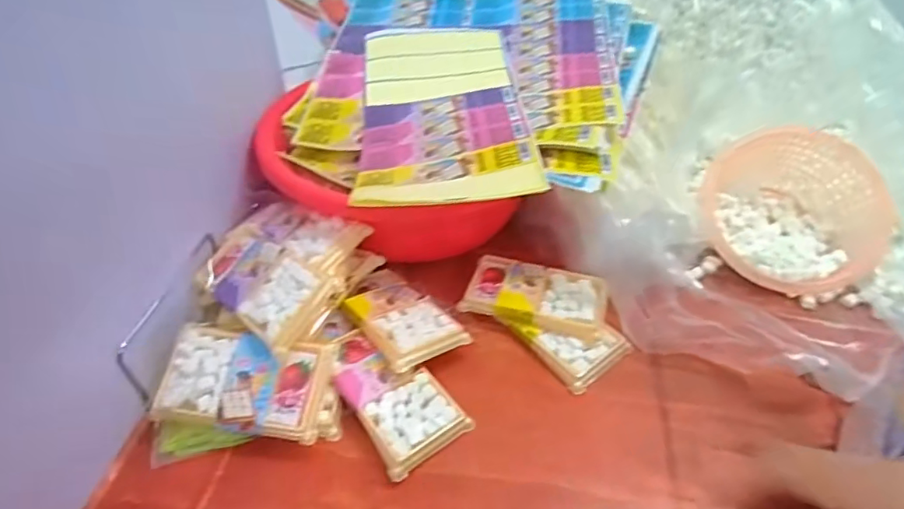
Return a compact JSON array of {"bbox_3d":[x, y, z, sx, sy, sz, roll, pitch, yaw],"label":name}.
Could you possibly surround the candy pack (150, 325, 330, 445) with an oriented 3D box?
[{"bbox_3d":[-0.171,0.102,0.433,0.131,0.018,0.077,7,64,5],"label":"candy pack"}]

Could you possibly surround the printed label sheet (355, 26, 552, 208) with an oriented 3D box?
[{"bbox_3d":[-0.015,-0.165,0.585,0.176,0.038,0.331,-9,47,3],"label":"printed label sheet"}]

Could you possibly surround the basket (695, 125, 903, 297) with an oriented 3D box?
[{"bbox_3d":[0.357,-0.042,0.547,0.179,0.110,0.149,-26,48,-26],"label":"basket"}]

